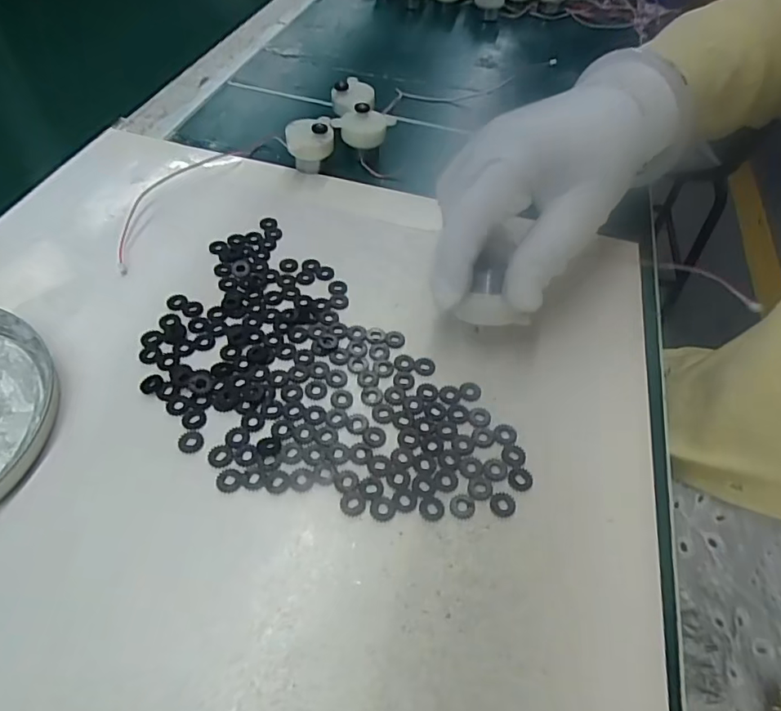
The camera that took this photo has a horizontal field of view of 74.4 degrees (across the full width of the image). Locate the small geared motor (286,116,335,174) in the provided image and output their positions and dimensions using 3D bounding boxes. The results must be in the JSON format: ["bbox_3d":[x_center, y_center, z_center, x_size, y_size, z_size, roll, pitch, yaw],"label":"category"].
[{"bbox_3d":[-0.055,-0.146,0.354,0.031,0.033,0.028,-6,54,-10],"label":"small geared motor"}]

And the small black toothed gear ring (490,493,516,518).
[{"bbox_3d":[0.048,0.063,0.218,0.011,0.004,0.011,3,52,-4],"label":"small black toothed gear ring"}]

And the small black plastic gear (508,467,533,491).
[{"bbox_3d":[0.057,0.054,0.225,0.010,0.004,0.011,3,52,-4],"label":"small black plastic gear"}]

